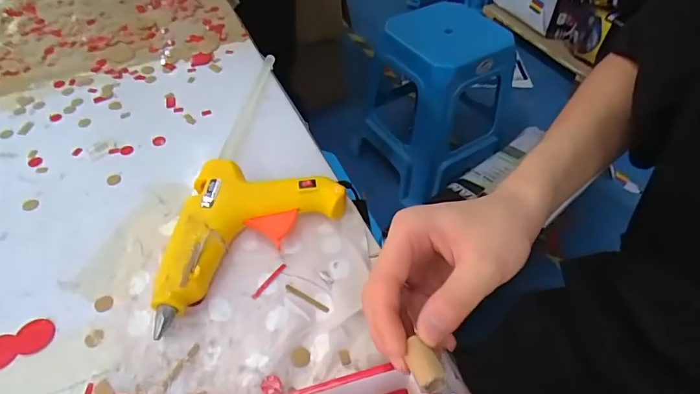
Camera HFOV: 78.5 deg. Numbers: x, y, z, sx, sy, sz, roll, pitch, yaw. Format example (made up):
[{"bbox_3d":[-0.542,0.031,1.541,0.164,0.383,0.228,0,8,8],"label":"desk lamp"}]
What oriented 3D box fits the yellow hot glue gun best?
[{"bbox_3d":[-0.105,0.020,0.380,0.176,0.033,0.108,-32,57,-24],"label":"yellow hot glue gun"}]

